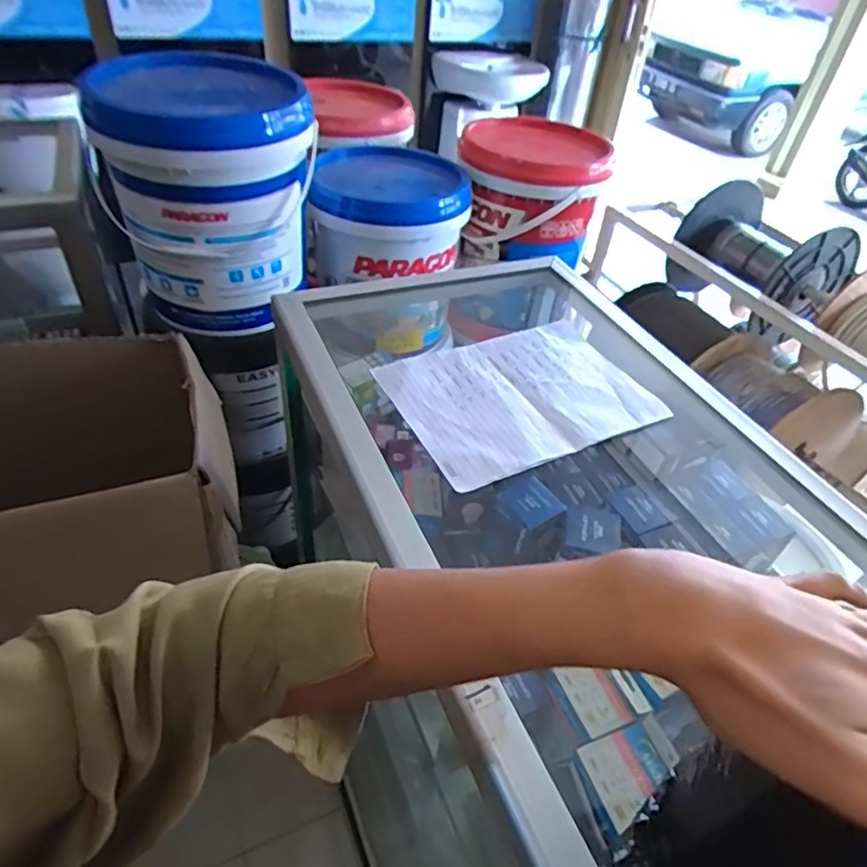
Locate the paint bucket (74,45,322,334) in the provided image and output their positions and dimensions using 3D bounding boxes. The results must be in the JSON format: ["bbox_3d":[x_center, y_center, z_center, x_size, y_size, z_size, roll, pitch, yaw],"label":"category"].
[{"bbox_3d":[-0.347,-0.368,0.933,0.281,0.335,0.282,-11,45,-19],"label":"paint bucket"}]

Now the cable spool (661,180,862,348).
[{"bbox_3d":[0.798,-0.420,1.455,0.270,0.276,0.308,-13,45,-20],"label":"cable spool"}]

